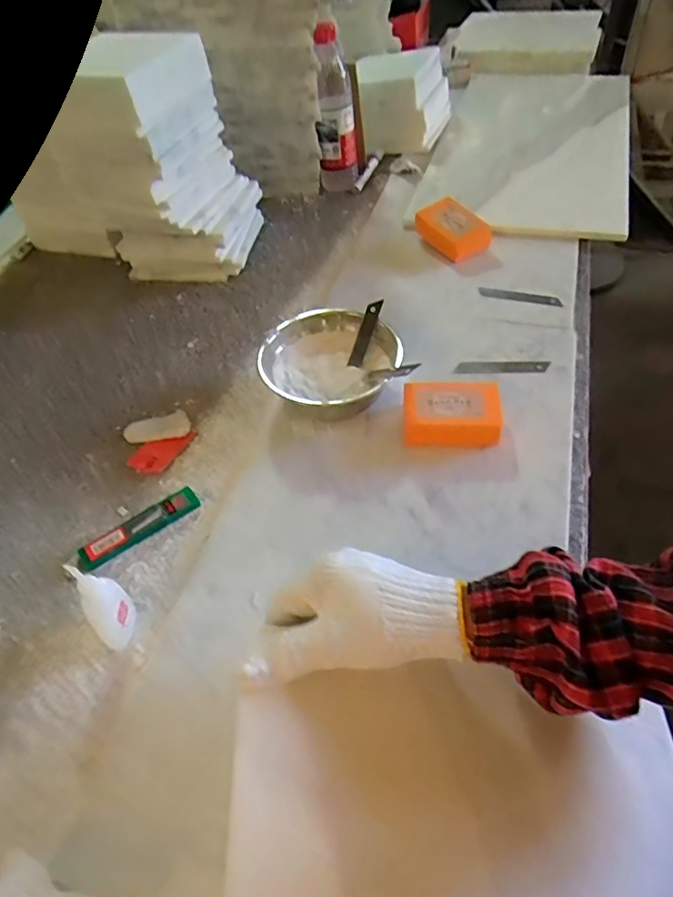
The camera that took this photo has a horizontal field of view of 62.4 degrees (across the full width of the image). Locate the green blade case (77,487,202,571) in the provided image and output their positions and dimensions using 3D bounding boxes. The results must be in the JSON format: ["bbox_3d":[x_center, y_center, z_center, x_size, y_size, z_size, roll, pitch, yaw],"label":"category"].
[{"bbox_3d":[-0.183,0.074,0.520,0.114,0.014,0.025,-33,54,-21],"label":"green blade case"}]

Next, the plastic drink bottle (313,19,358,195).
[{"bbox_3d":[-0.002,-0.519,0.861,0.061,0.203,0.055,-2,49,4],"label":"plastic drink bottle"}]

